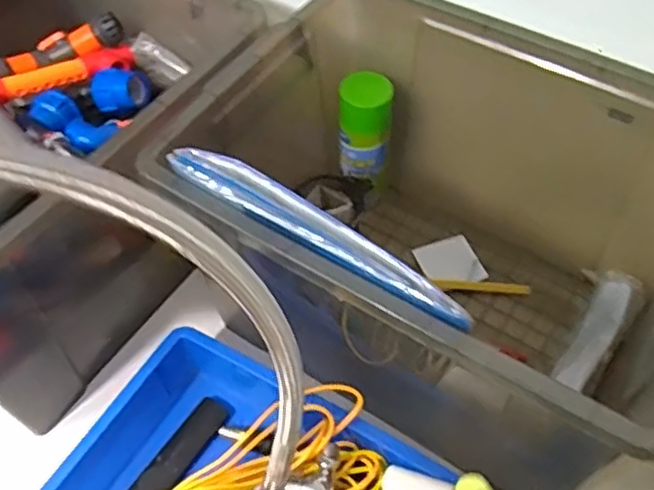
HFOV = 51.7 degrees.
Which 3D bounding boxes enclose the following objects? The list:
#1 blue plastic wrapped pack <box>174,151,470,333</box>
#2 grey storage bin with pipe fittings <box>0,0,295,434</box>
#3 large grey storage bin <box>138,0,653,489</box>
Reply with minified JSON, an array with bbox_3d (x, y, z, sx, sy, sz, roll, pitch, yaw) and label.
[{"bbox_3d":[-0.009,-0.015,0.544,0.281,0.023,0.038,29,60,21],"label":"blue plastic wrapped pack"},{"bbox_3d":[-0.346,-0.090,0.801,0.399,0.313,0.507,29,60,21],"label":"grey storage bin with pipe fittings"},{"bbox_3d":[0.133,0.001,0.725,0.494,0.326,0.375,30,61,22],"label":"large grey storage bin"}]

